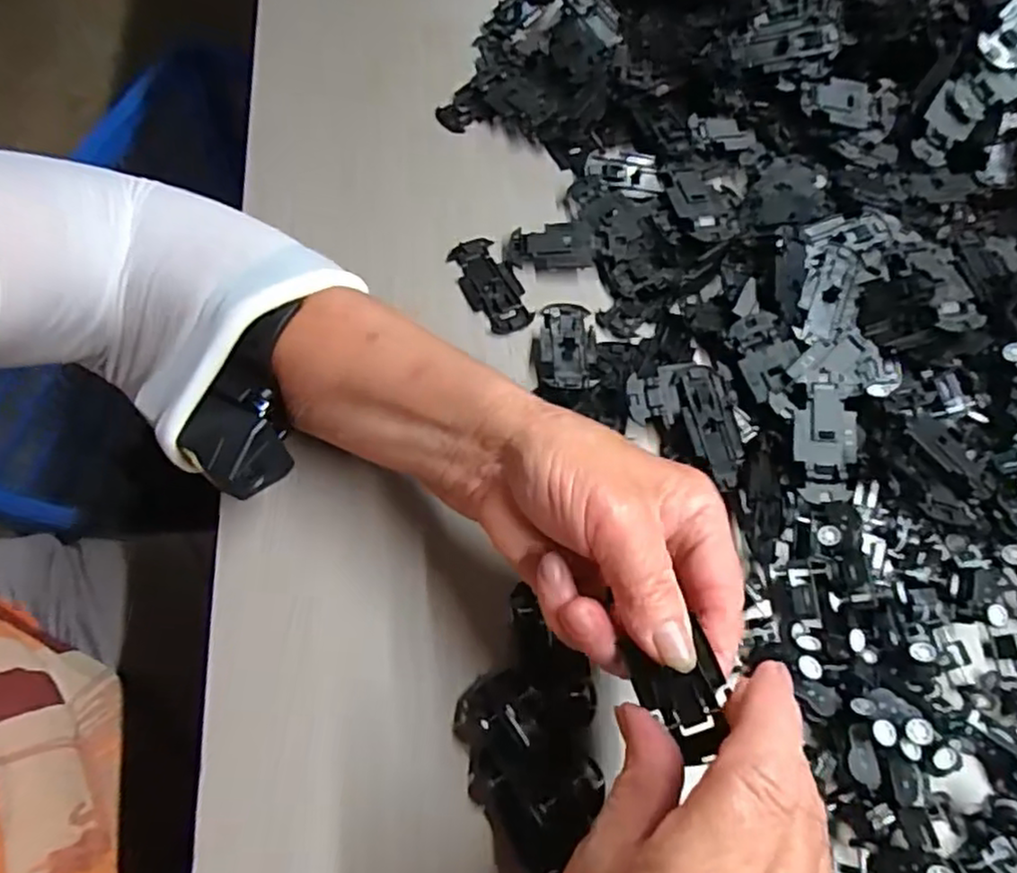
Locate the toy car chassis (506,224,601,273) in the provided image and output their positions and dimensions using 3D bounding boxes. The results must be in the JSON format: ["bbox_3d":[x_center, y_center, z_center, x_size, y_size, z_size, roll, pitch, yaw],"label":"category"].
[{"bbox_3d":[0.025,-0.109,0.394,0.052,0.009,0.026,1,64,-3],"label":"toy car chassis"}]

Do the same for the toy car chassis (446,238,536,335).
[{"bbox_3d":[-0.010,-0.085,0.385,0.029,0.004,0.063,-23,68,-14],"label":"toy car chassis"}]

